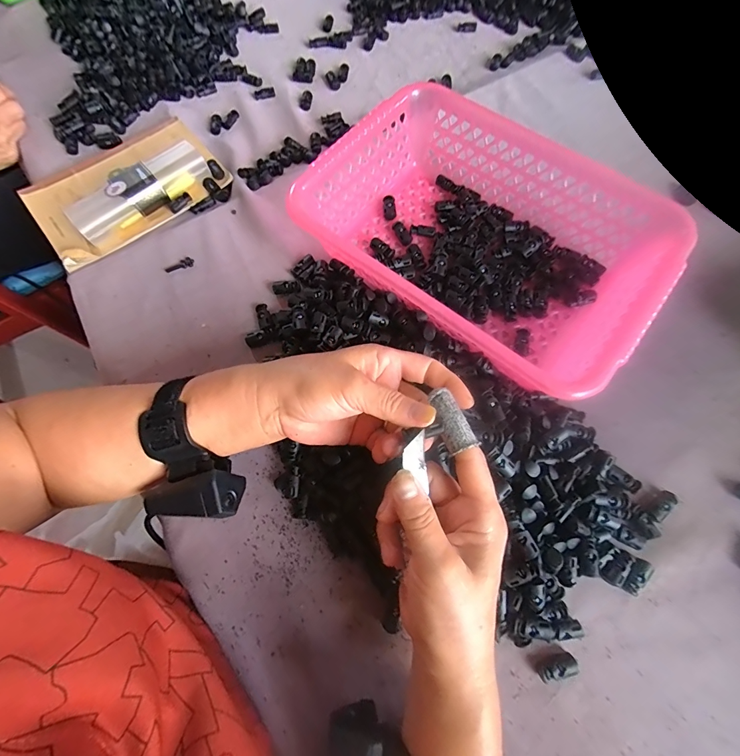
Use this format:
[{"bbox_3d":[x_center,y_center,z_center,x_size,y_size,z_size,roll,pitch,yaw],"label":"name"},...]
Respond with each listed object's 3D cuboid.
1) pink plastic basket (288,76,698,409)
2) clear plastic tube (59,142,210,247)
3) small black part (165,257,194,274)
[{"bbox_3d":[0.101,-0.128,0.354,0.302,0.081,0.212,37,75,14],"label":"pink plastic basket"},{"bbox_3d":[-0.253,-0.206,0.413,0.150,0.039,0.034,-38,73,-12],"label":"clear plastic tube"},{"bbox_3d":[-0.201,-0.119,0.394,0.030,0.004,0.012,-23,71,-7],"label":"small black part"}]

